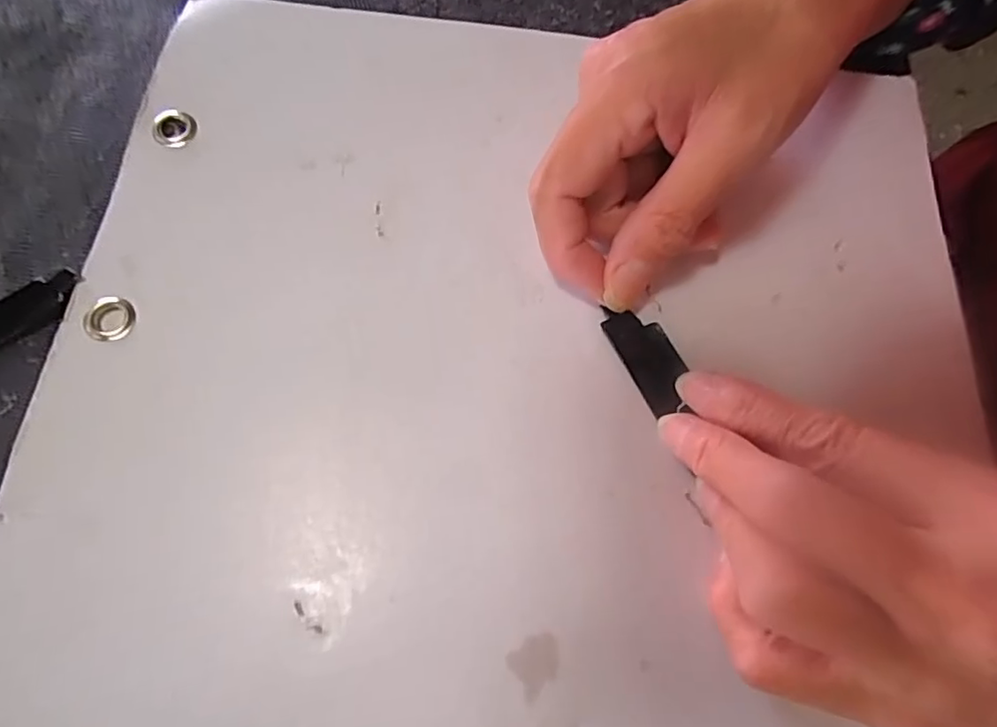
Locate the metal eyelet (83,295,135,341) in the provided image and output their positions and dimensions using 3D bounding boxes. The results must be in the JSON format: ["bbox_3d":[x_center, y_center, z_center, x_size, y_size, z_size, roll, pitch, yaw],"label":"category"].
[{"bbox_3d":[-0.131,-0.016,0.191,0.016,0.004,0.016,1,70,-1],"label":"metal eyelet"}]

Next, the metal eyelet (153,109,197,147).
[{"bbox_3d":[-0.124,-0.090,0.218,0.016,0.004,0.015,1,70,-1],"label":"metal eyelet"}]

